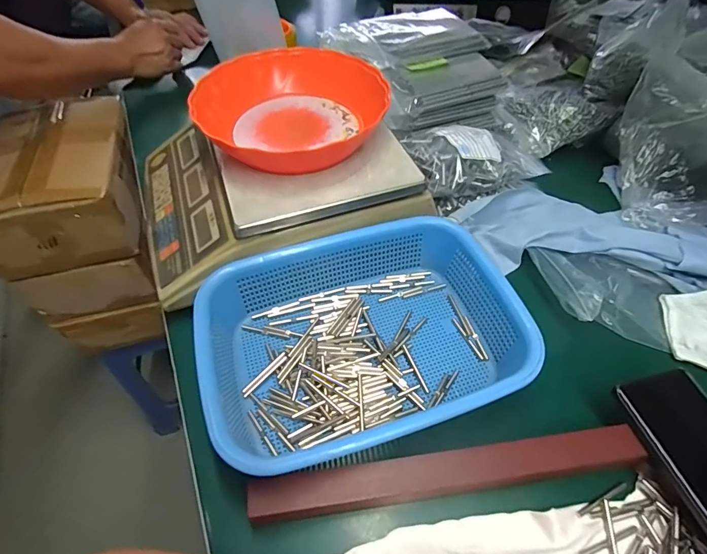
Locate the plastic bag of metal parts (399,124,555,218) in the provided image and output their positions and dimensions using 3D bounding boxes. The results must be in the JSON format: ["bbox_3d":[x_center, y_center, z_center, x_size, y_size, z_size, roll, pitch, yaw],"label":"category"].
[{"bbox_3d":[0.154,-0.156,0.537,0.155,0.062,0.121,-18,54,-12],"label":"plastic bag of metal parts"}]

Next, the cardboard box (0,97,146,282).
[{"bbox_3d":[-0.457,-0.160,0.643,0.203,0.119,0.287,-13,54,-8],"label":"cardboard box"}]

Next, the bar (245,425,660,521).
[{"bbox_3d":[0.076,0.161,0.328,0.310,0.033,0.033,-7,53,-3],"label":"bar"}]

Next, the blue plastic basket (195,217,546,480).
[{"bbox_3d":[0.003,0.056,0.392,0.285,0.070,0.208,-16,54,-10],"label":"blue plastic basket"}]

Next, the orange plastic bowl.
[{"bbox_3d":[-0.067,-0.185,0.459,0.206,0.058,0.183,9,54,9],"label":"orange plastic bowl"}]

